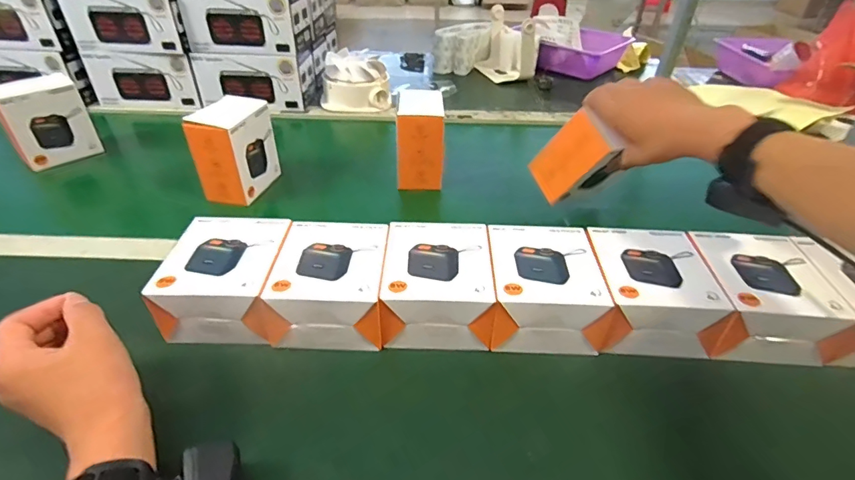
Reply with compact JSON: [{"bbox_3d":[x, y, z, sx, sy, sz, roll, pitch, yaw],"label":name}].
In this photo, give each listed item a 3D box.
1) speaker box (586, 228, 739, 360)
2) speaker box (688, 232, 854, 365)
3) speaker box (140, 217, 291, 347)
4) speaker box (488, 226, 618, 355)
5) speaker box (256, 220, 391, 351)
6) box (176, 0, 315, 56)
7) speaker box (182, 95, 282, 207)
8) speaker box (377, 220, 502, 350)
[{"bbox_3d":[0.209,0.049,0.437,0.099,0.065,0.116,2,37,1],"label":"speaker box"},{"bbox_3d":[0.310,0.053,0.430,0.107,0.065,0.116,1,37,0],"label":"speaker box"},{"bbox_3d":[-0.189,0.036,0.437,0.098,0.063,0.110,1,37,0],"label":"speaker box"},{"bbox_3d":[0.113,0.046,0.436,0.106,0.063,0.113,1,37,1],"label":"speaker box"},{"bbox_3d":[-0.088,0.042,0.436,0.102,0.063,0.117,1,37,-1],"label":"speaker box"},{"bbox_3d":[-0.318,-0.395,0.810,0.200,0.098,0.096,0,37,-2],"label":"box"},{"bbox_3d":[-0.262,-0.124,0.624,0.068,0.117,0.097,10,38,11],"label":"speaker box"},{"bbox_3d":[0.014,0.043,0.439,0.108,0.063,0.113,1,37,0],"label":"speaker box"}]

